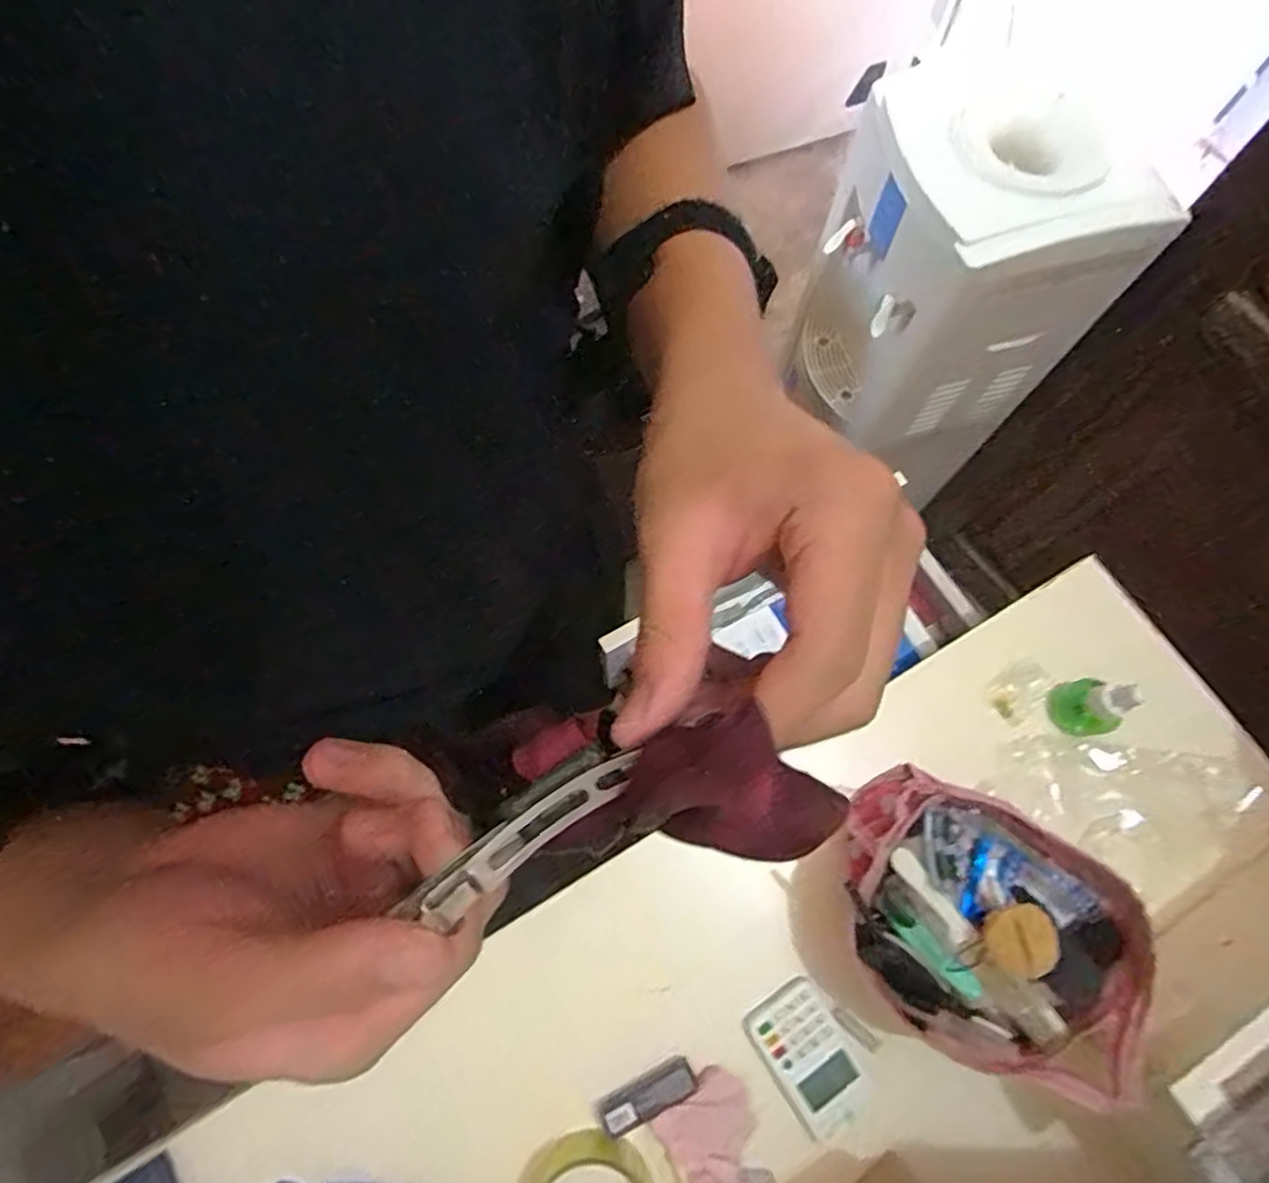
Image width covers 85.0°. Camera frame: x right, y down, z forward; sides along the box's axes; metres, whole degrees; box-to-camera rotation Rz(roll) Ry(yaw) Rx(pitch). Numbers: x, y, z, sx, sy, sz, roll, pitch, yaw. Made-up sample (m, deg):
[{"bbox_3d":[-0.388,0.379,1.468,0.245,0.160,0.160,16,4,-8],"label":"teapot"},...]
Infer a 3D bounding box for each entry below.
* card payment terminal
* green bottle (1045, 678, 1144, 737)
[{"bbox_3d":[0.125,0.331,0.490,0.056,0.013,0.092,-30,75,-11],"label":"card payment terminal"},{"bbox_3d":[0.370,0.088,0.546,0.047,0.065,0.044,0,72,-1],"label":"green bottle"}]

